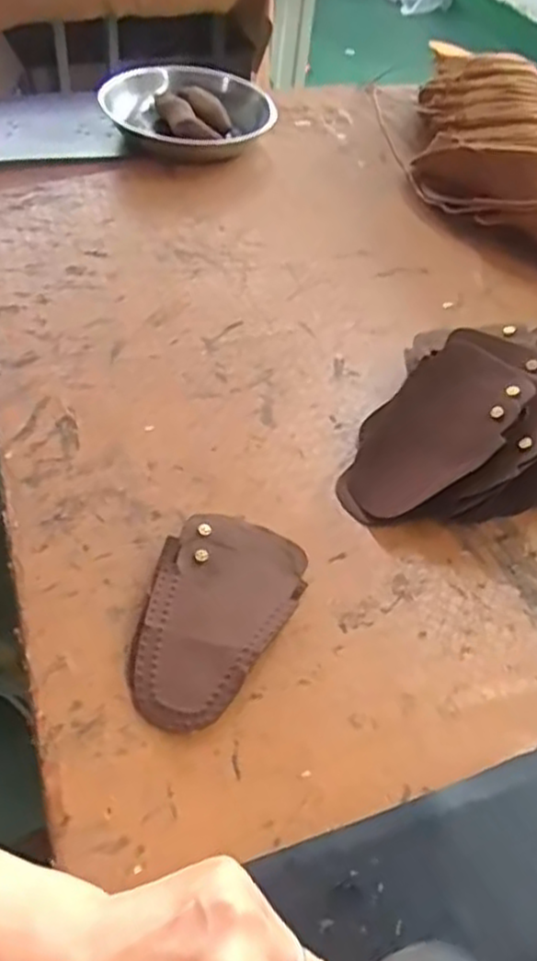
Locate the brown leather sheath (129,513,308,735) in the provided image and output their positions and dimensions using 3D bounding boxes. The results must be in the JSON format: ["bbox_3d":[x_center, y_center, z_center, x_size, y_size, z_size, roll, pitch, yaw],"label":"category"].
[{"bbox_3d":[-0.030,0.083,0.463,0.091,0.016,0.154,13,50,2],"label":"brown leather sheath"}]

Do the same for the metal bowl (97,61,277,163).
[{"bbox_3d":[-0.099,-0.446,0.896,0.210,0.055,0.183,3,50,-6],"label":"metal bowl"}]

